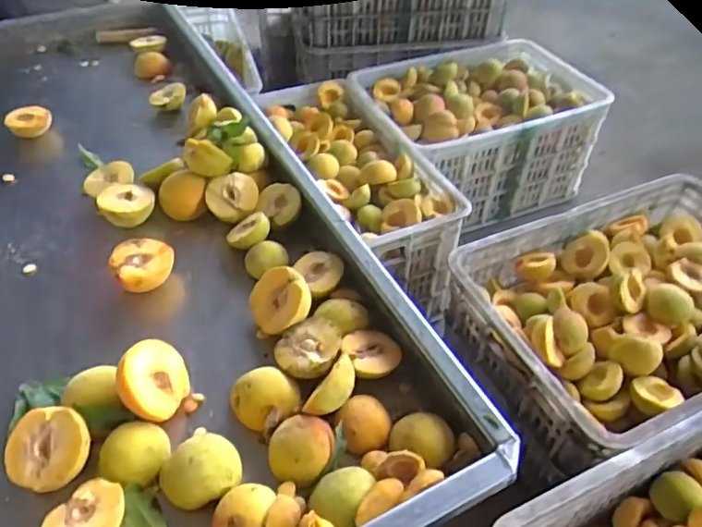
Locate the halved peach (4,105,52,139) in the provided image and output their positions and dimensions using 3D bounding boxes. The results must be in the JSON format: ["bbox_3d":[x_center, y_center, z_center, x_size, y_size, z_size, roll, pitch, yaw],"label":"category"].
[{"bbox_3d":[-0.486,-0.211,0.848,0.061,0.034,0.059,-25,50,-23],"label":"halved peach"}]

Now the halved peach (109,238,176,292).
[{"bbox_3d":[-0.233,0.004,0.634,0.065,0.037,0.062,1,45,-1],"label":"halved peach"}]

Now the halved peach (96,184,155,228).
[{"bbox_3d":[-0.280,-0.071,0.706,0.062,0.046,0.067,-10,46,-10],"label":"halved peach"}]

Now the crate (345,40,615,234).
[{"bbox_3d":[0.271,-0.314,1.348,0.521,0.276,0.386,-13,47,-13],"label":"crate"}]

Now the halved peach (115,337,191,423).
[{"bbox_3d":[-0.182,0.106,0.509,0.027,0.068,0.072,-26,8,22],"label":"halved peach"}]

